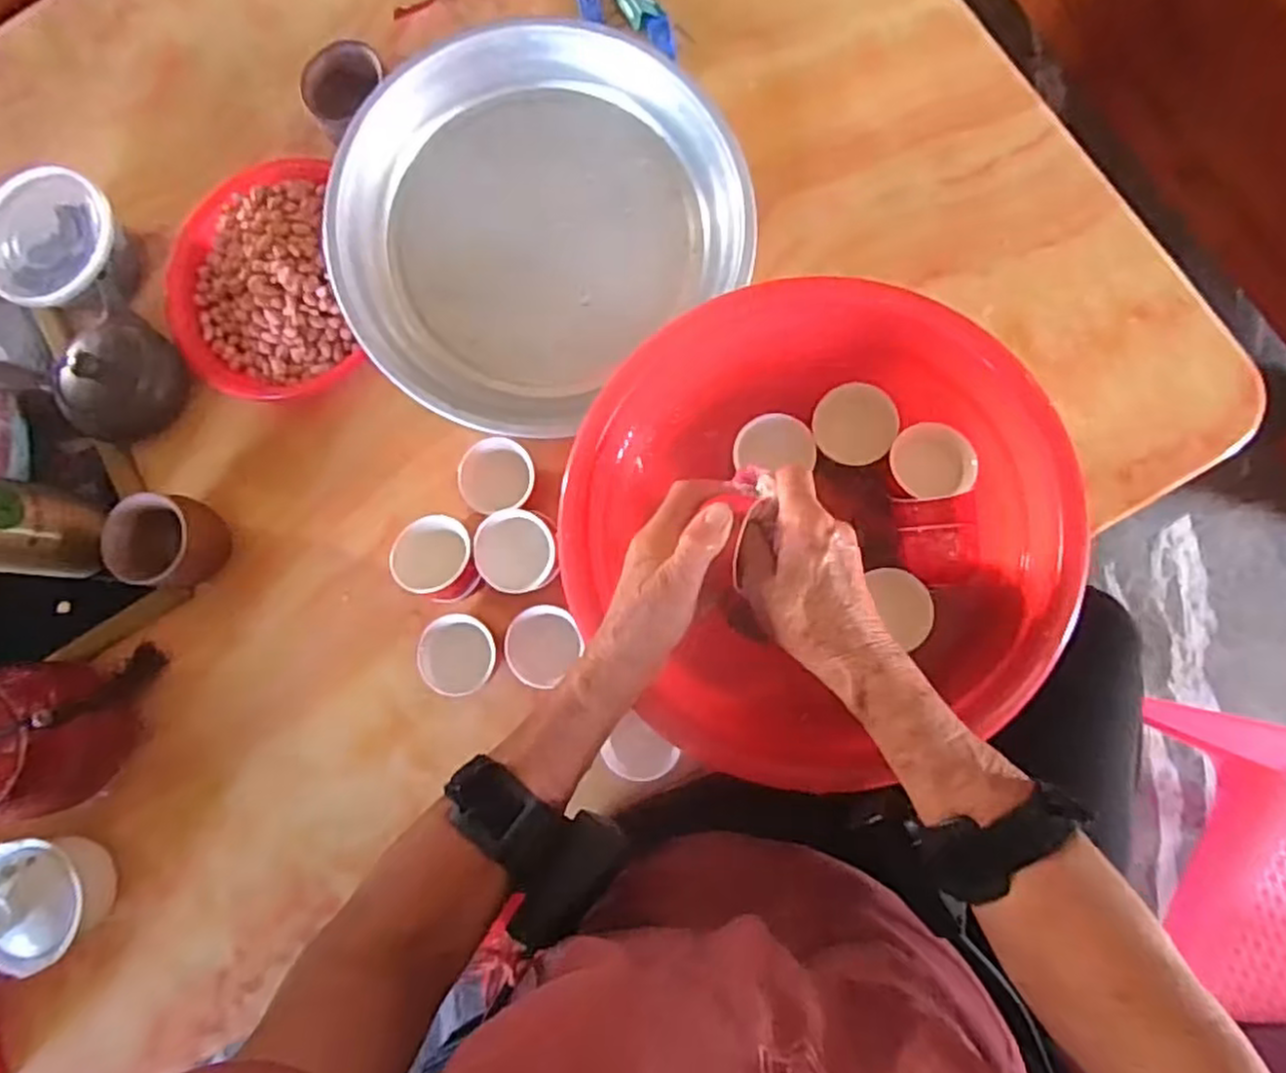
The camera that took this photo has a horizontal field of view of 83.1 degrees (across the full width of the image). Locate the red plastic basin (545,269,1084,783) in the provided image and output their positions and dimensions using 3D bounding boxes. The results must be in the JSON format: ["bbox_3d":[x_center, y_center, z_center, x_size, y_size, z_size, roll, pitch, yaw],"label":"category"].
[{"bbox_3d":[0.105,-0.003,0.467,0.290,0.086,0.304,-1,83,7],"label":"red plastic basin"}]

